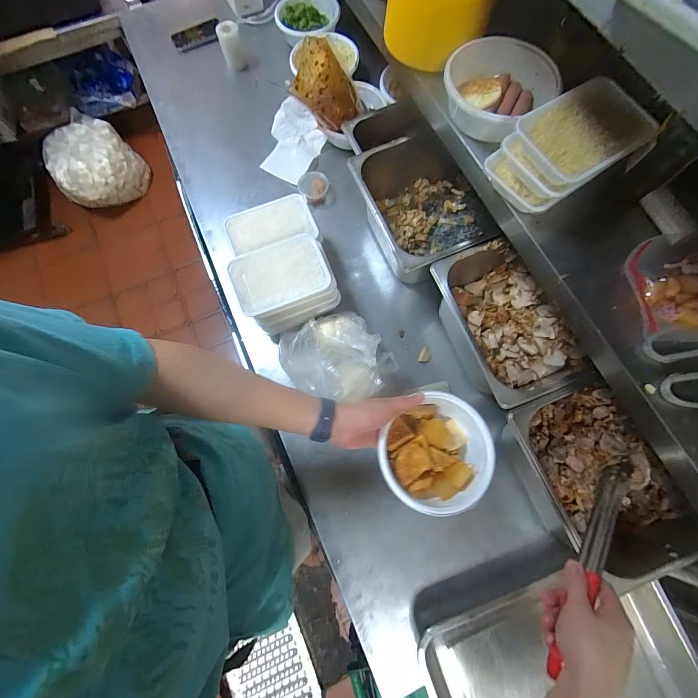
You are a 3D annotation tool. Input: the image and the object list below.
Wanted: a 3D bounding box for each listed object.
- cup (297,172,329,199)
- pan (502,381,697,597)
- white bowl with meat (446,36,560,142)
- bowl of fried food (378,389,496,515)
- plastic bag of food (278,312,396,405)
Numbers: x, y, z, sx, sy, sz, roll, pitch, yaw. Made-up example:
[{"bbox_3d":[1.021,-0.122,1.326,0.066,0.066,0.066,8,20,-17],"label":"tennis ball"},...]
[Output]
[{"bbox_3d":[-0.082,-0.373,0.791,0.070,0.045,0.069,-1,74,2],"label":"cup"},{"bbox_3d":[0.378,0.192,0.537,0.196,0.155,0.257,-22,74,-5],"label":"pan"},{"bbox_3d":[0.222,-0.389,0.519,0.159,0.063,0.149,-1,74,2],"label":"white bowl with meat"},{"bbox_3d":[0.135,0.155,0.506,0.171,0.071,0.152,-41,76,-10],"label":"bowl of fried food"},{"bbox_3d":[-0.027,0.021,0.620,0.162,0.118,0.185,-38,76,-9],"label":"plastic bag of food"}]

